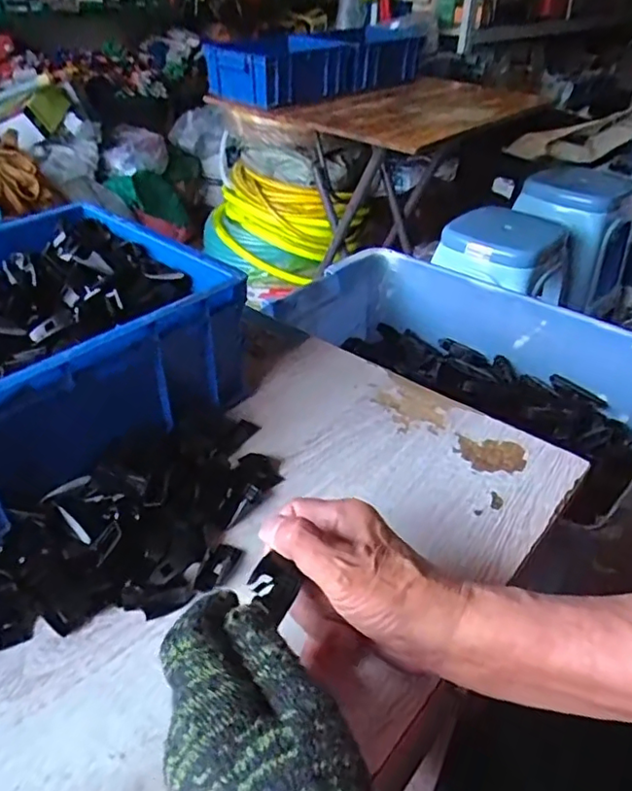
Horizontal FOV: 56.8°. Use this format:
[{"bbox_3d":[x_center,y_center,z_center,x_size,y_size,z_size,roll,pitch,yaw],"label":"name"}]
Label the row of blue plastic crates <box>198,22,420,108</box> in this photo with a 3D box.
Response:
[{"bbox_3d":[0.021,-0.945,1.651,0.626,0.145,0.267,-30,47,-34],"label":"row of blue plastic crates"}]

